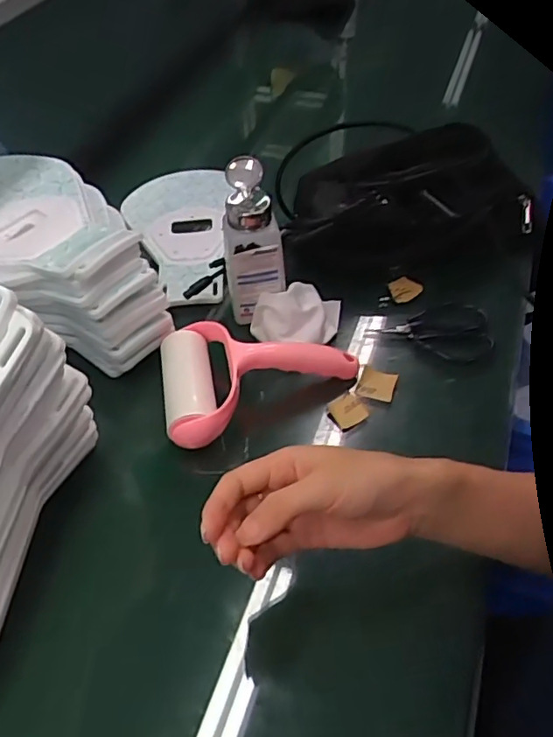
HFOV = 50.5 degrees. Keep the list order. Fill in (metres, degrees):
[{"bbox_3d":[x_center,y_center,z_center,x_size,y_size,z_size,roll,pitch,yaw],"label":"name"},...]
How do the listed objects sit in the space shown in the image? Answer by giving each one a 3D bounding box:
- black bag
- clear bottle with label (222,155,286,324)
[{"bbox_3d":[0.135,-0.179,0.639,0.251,0.095,0.156,-4,49,0],"label":"black bag"},{"bbox_3d":[-0.024,-0.119,0.564,0.055,0.138,0.066,-8,49,-4],"label":"clear bottle with label"}]

